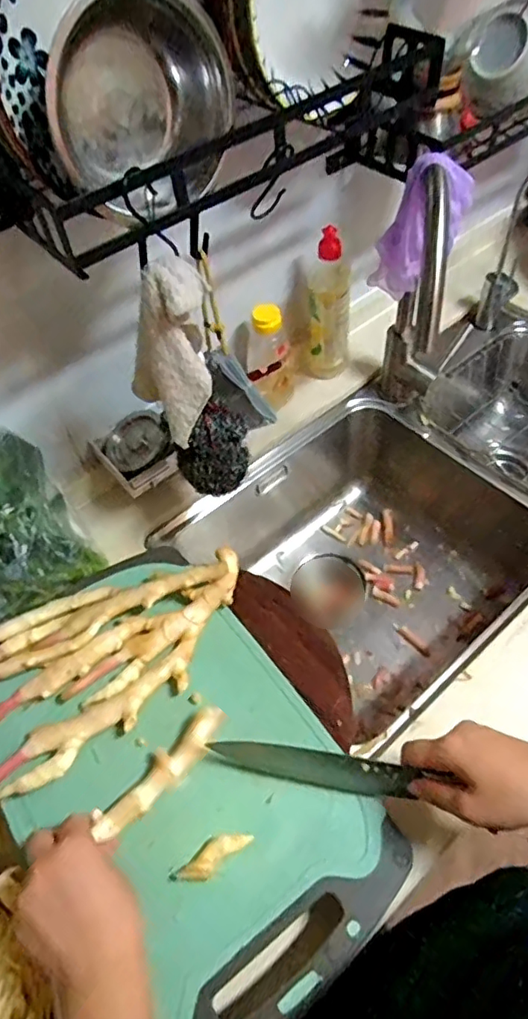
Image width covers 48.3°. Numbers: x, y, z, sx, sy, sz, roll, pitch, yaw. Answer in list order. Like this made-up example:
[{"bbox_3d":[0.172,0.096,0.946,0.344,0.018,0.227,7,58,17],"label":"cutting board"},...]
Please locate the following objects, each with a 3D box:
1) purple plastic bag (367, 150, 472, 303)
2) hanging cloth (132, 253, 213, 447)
[{"bbox_3d":[0.168,-0.300,0.652,0.072,0.168,0.063,18,54,-10],"label":"purple plastic bag"},{"bbox_3d":[-0.084,-0.141,0.536,0.078,0.157,0.052,-14,53,-6],"label":"hanging cloth"}]

